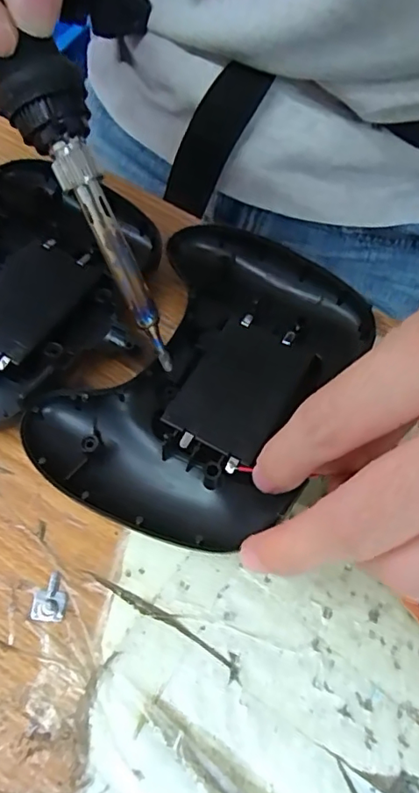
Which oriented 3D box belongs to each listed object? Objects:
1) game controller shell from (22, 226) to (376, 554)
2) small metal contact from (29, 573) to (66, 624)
[{"bbox_3d":[0.001,-0.010,0.196,0.085,0.020,0.120,26,65,12],"label":"game controller shell"},{"bbox_3d":[-0.050,0.062,0.168,0.010,0.004,0.014,5,63,1],"label":"small metal contact"}]

